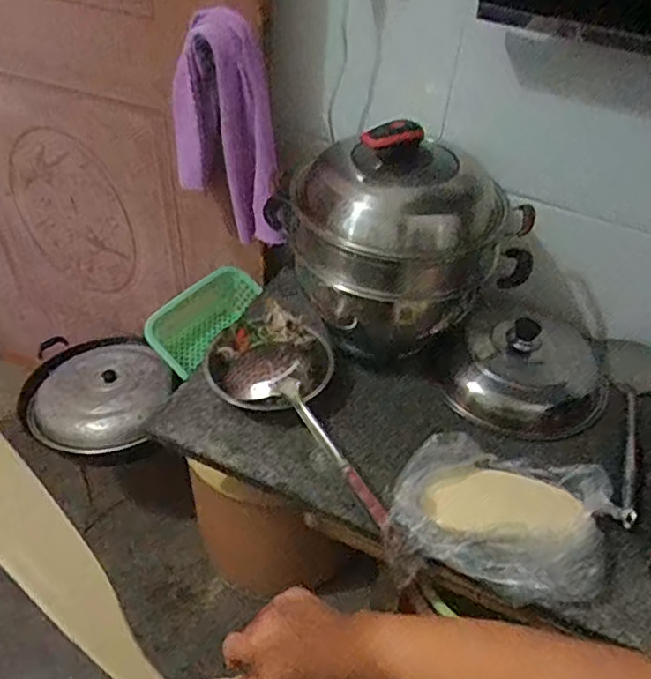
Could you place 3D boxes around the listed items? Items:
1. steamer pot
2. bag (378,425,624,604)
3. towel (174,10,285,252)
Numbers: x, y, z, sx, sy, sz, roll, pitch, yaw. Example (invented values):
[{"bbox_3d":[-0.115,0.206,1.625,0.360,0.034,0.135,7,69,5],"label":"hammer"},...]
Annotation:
[{"bbox_3d":[0.115,-0.167,0.968,0.329,0.304,0.240,-17,49,-21],"label":"steamer pot"},{"bbox_3d":[0.239,0.240,0.843,0.291,0.102,0.211,14,46,8],"label":"bag"},{"bbox_3d":[-0.164,-0.343,1.042,0.188,0.393,0.068,10,42,9],"label":"towel"}]

